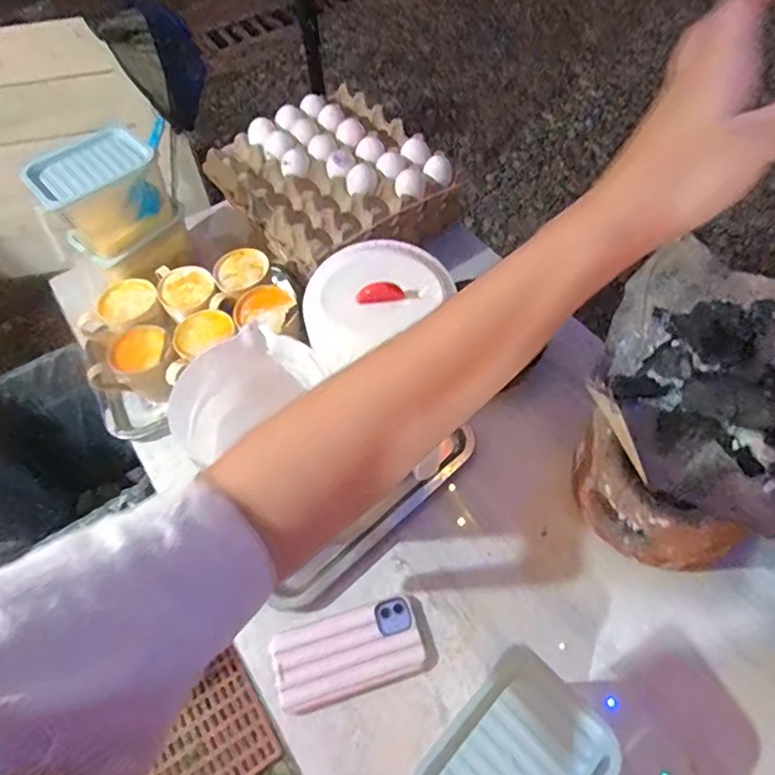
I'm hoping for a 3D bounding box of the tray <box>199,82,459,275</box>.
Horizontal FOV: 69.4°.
[{"bbox_3d":[-0.079,-0.297,0.848,0.287,0.146,0.255,-31,60,-16],"label":"tray"}]

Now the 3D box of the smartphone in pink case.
[{"bbox_3d":[-0.040,0.271,0.573,0.148,0.010,0.076,-16,57,-7],"label":"smartphone in pink case"}]

